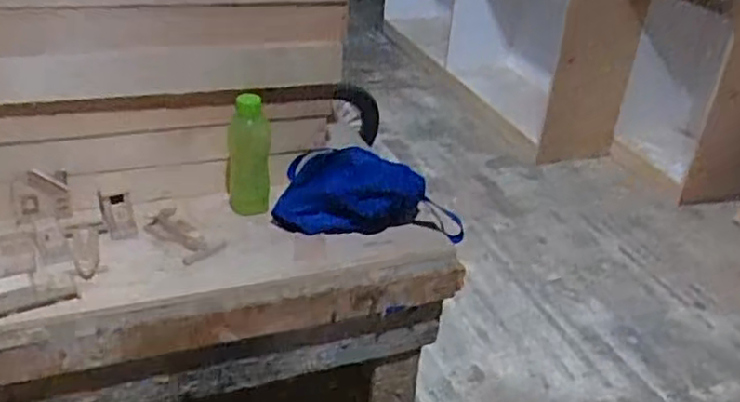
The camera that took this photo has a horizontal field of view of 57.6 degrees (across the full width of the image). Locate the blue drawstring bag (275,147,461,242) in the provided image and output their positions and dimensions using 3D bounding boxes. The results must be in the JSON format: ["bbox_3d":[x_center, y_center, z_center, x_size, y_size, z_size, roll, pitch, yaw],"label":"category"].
[{"bbox_3d":[-0.001,-0.015,1.191,0.327,0.116,0.109,1,32,-7],"label":"blue drawstring bag"}]

